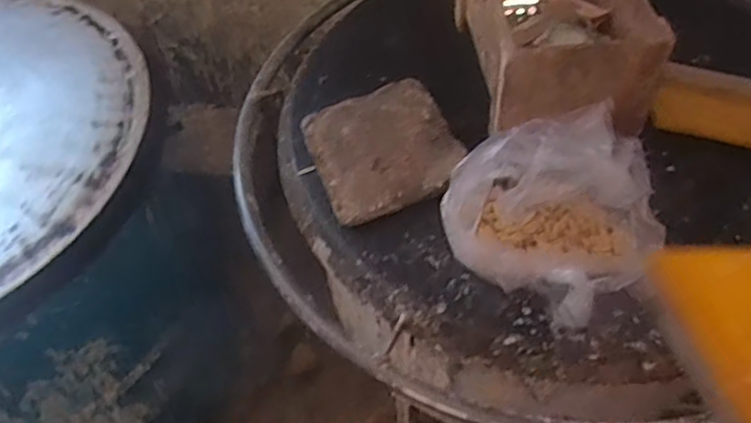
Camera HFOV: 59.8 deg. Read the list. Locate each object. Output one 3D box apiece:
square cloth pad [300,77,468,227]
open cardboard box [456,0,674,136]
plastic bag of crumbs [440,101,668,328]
[{"bbox_3d":[0.010,-0.072,0.724,0.154,0.022,0.162,-18,54,-10],"label":"square cloth pad"},{"bbox_3d":[0.192,-0.209,0.723,0.159,0.111,0.238,-8,53,-3],"label":"open cardboard box"},{"bbox_3d":[0.169,-0.006,0.618,0.200,0.088,0.217,24,58,19],"label":"plastic bag of crumbs"}]

